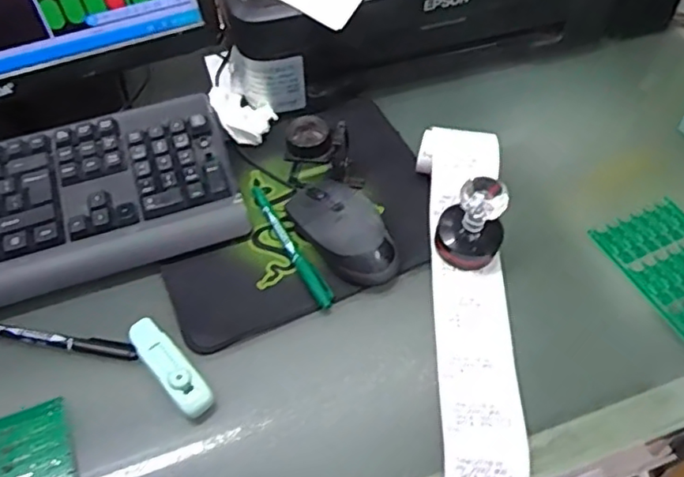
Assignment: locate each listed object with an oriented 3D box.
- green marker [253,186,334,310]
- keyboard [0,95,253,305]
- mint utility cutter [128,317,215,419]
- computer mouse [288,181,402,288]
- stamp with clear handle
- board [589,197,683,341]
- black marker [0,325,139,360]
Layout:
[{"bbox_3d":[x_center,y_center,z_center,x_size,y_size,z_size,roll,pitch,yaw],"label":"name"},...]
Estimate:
[{"bbox_3d":[-0.045,0.004,0.505,0.014,0.010,0.142,-24,57,-16],"label":"green marker"},{"bbox_3d":[-0.309,-0.010,0.506,0.437,0.040,0.160,-16,55,-10],"label":"keyboard"},{"bbox_3d":[-0.126,0.090,0.431,0.025,0.014,0.088,-37,61,-23],"label":"mint utility cutter"},{"bbox_3d":[-0.001,-0.008,0.493,0.055,0.038,0.109,-26,57,-16],"label":"computer mouse"},{"bbox_3d":[0.103,-0.015,0.469,0.050,0.077,0.045,12,55,11],"label":"stamp with clear handle"},{"bbox_3d":[0.277,0.027,0.483,0.089,0.004,0.126,-22,56,-15],"label":"board"},{"bbox_3d":[-0.218,0.078,0.452,0.137,0.012,0.012,7,54,7],"label":"black marker"}]

